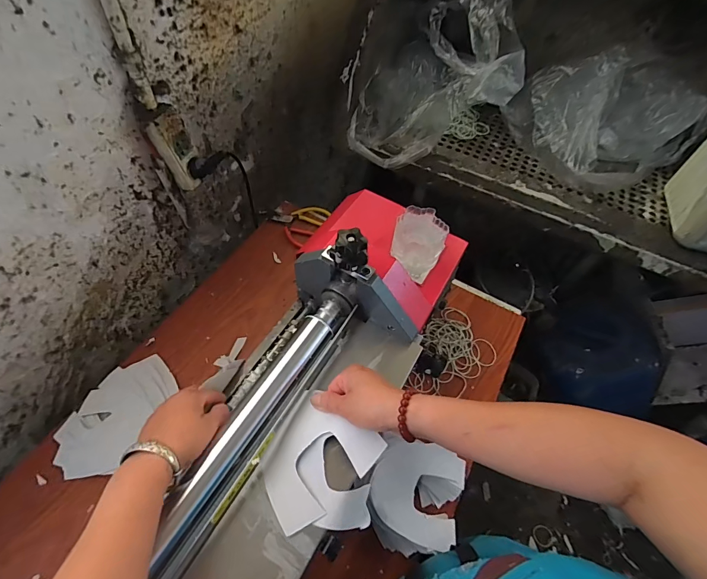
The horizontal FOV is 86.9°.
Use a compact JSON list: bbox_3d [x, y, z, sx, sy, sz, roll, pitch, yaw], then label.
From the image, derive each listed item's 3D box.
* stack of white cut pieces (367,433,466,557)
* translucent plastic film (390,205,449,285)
[{"bbox_3d":[0.088,0.316,0.554,0.134,0.036,0.149,16,58,6],"label":"stack of white cut pieces"},{"bbox_3d":[0.097,-0.071,0.564,0.073,0.071,0.080,32,61,16],"label":"translucent plastic film"}]

